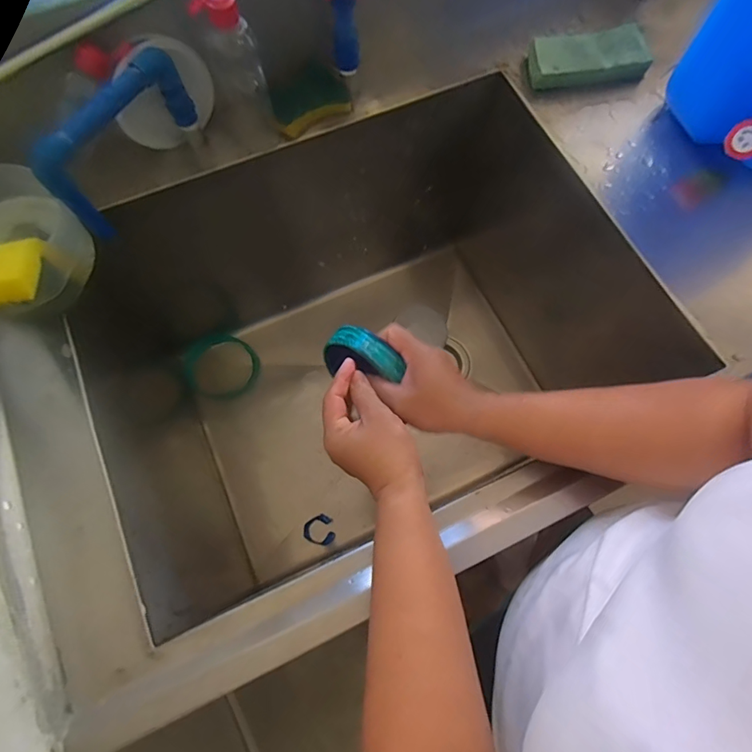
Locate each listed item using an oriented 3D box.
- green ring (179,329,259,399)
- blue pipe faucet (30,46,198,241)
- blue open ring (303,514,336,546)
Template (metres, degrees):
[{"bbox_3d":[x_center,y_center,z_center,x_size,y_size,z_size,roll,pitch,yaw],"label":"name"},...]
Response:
[{"bbox_3d":[-0.300,-0.020,0.870,0.139,0.023,0.122,28,86,-3],"label":"green ring"},{"bbox_3d":[-0.259,-0.241,0.468,0.023,0.110,0.181,32,74,9],"label":"blue pipe faucet"},{"bbox_3d":[-0.093,0.259,0.763,0.053,0.013,0.048,25,73,7],"label":"blue open ring"}]

